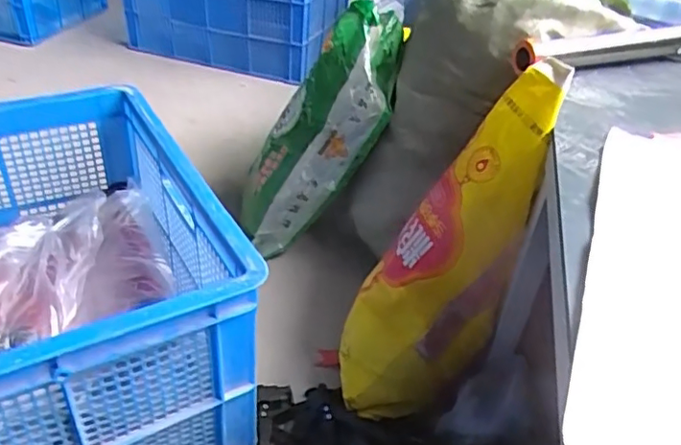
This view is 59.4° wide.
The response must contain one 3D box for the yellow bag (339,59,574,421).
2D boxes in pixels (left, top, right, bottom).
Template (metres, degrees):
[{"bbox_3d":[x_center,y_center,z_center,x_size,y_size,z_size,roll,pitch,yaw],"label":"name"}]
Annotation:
[{"bbox_3d":[0.193,0.049,1.004,0.113,0.633,0.220,4,27,-49],"label":"yellow bag"}]

